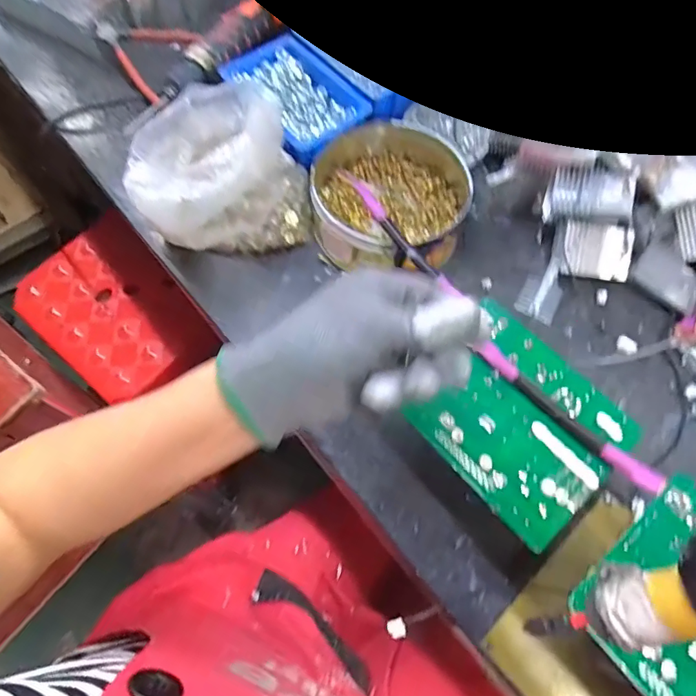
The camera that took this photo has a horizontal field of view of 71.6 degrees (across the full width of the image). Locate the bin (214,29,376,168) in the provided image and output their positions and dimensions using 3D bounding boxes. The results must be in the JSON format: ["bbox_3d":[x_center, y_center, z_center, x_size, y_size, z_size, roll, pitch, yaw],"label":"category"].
[{"bbox_3d":[-0.054,-0.263,0.521,0.101,0.044,0.159,-36,71,-15],"label":"bin"}]

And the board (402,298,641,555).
[{"bbox_3d":[0.123,0.051,0.347,0.122,0.009,0.132,-41,72,-17],"label":"board"}]

